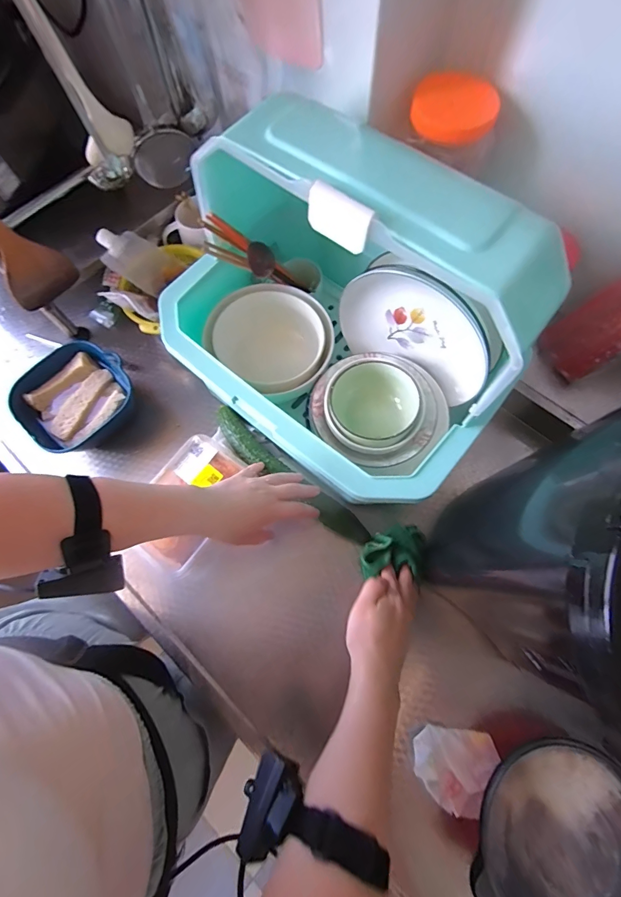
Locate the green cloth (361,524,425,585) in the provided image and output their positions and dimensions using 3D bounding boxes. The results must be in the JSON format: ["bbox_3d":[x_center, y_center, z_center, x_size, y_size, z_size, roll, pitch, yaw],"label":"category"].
[{"bbox_3d":[0.109,0.133,0.490,0.082,0.032,0.072,9,70,3],"label":"green cloth"}]

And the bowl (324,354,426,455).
[{"bbox_3d":[0.077,-0.047,0.471,0.114,0.065,0.120,0,70,0],"label":"bowl"}]

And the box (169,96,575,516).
[{"bbox_3d":[0.022,-0.147,0.432,0.407,0.270,0.272,39,74,13],"label":"box"}]

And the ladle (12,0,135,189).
[{"bbox_3d":[-0.261,-0.416,0.407,0.069,0.222,0.062,-19,71,-7],"label":"ladle"}]

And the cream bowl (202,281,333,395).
[{"bbox_3d":[-0.052,-0.148,0.532,0.161,0.058,0.166,0,70,0],"label":"cream bowl"}]

